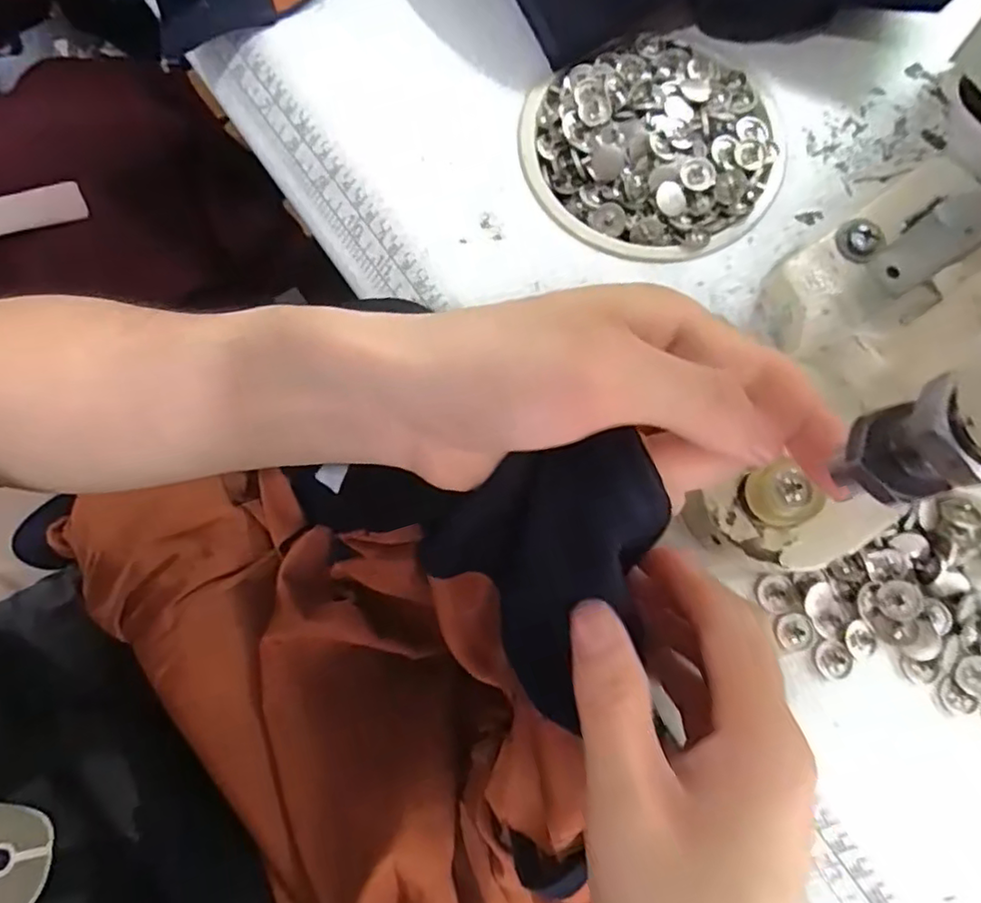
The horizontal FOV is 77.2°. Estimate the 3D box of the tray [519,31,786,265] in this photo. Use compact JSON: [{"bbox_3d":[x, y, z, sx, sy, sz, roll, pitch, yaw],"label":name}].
[{"bbox_3d":[0.077,-0.141,0.279,0.115,0.013,0.106,-33,80,-6],"label":"tray"}]

